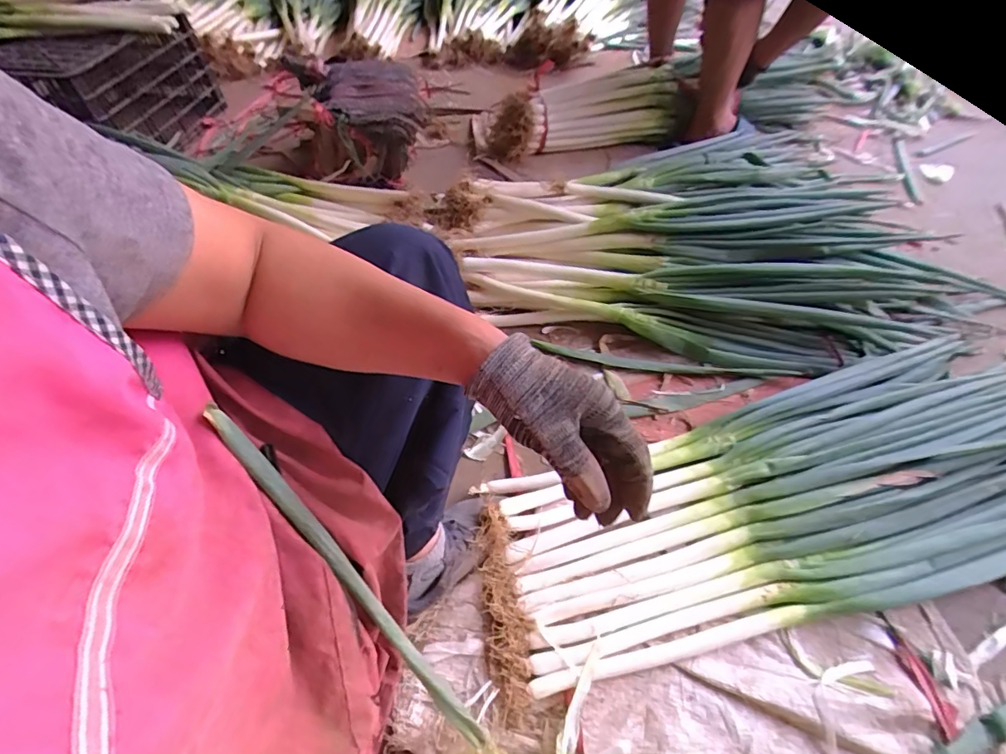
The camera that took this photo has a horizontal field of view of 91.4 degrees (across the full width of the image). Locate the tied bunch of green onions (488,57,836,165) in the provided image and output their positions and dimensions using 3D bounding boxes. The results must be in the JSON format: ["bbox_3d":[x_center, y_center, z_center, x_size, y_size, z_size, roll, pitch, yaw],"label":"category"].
[{"bbox_3d":[0.425,-0.716,1.277,0.868,0.159,0.203,-2,52,-2],"label":"tied bunch of green onions"}]

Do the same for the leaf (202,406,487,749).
[{"bbox_3d":[-0.105,0.197,0.408,0.017,0.424,0.022,-39,29,-26],"label":"leaf"}]

